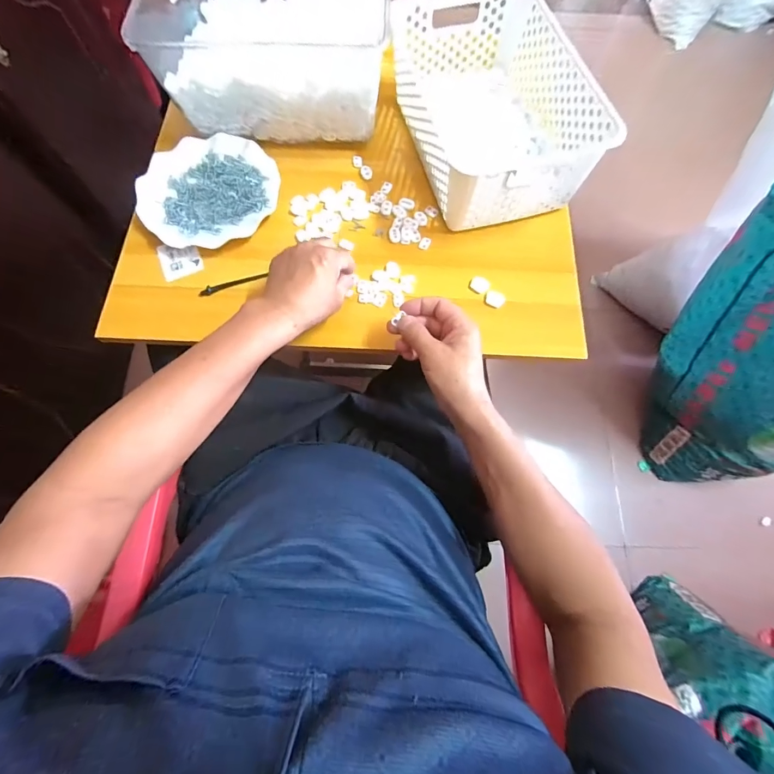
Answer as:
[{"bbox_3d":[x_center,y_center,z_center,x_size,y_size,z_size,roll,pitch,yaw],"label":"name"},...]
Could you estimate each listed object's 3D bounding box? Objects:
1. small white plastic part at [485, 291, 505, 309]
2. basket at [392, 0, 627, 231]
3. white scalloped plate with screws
[{"bbox_3d":[0.135,-0.110,0.489,0.023,0.009,0.016,31,73,9],"label":"small white plastic part"},{"bbox_3d":[0.136,-0.371,0.517,0.198,0.099,0.304,-13,71,-5],"label":"basket"},{"bbox_3d":[-0.243,-0.269,0.530,0.179,0.017,0.173,0,71,-1],"label":"white scalloped plate with screws"}]

